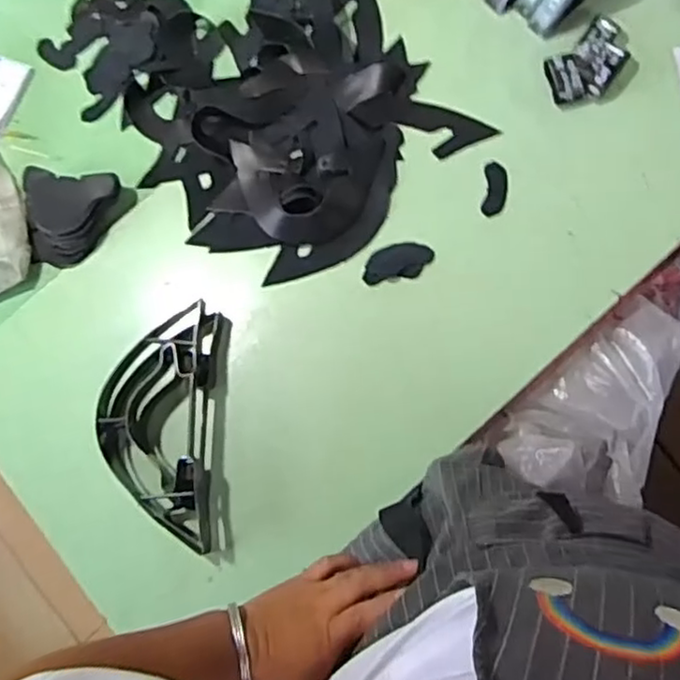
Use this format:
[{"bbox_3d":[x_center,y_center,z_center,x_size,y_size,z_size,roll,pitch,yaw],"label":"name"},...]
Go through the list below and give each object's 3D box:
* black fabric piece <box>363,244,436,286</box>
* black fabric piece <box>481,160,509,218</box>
[{"bbox_3d":[0.075,-0.101,0.868,0.089,0.009,0.046,-10,85,5],"label":"black fabric piece"},{"bbox_3d":[0.202,-0.196,0.874,0.030,0.005,0.075,5,86,6],"label":"black fabric piece"}]

